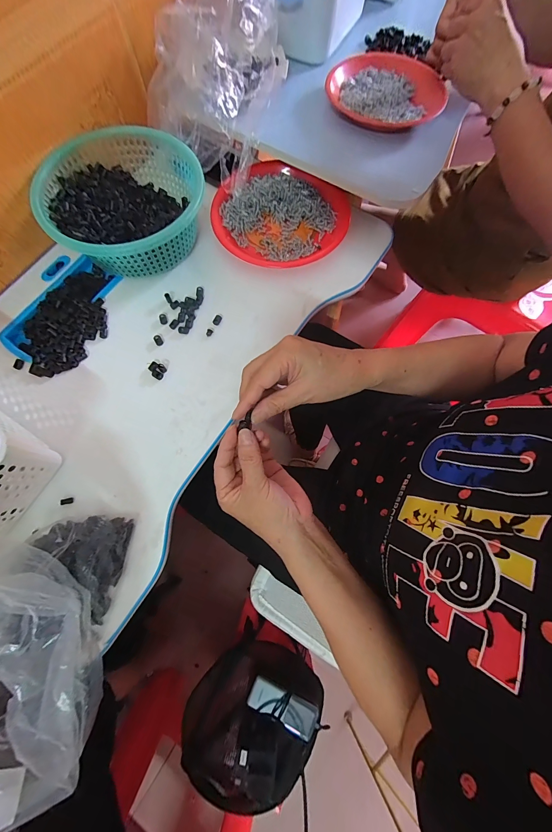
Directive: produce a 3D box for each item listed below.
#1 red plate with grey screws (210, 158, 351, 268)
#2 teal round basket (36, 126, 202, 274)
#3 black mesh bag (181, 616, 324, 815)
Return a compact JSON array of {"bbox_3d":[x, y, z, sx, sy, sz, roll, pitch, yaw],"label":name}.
[{"bbox_3d":[0.003,-0.328,0.482,0.205,0.026,0.194,0,75,0],"label":"red plate with grey screws"},{"bbox_3d":[-0.223,-0.323,0.454,0.218,0.075,0.218,0,75,0],"label":"teal round basket"},{"bbox_3d":[-0.049,0.547,0.539,0.200,0.114,0.259,38,78,9],"label":"black mesh bag"}]

